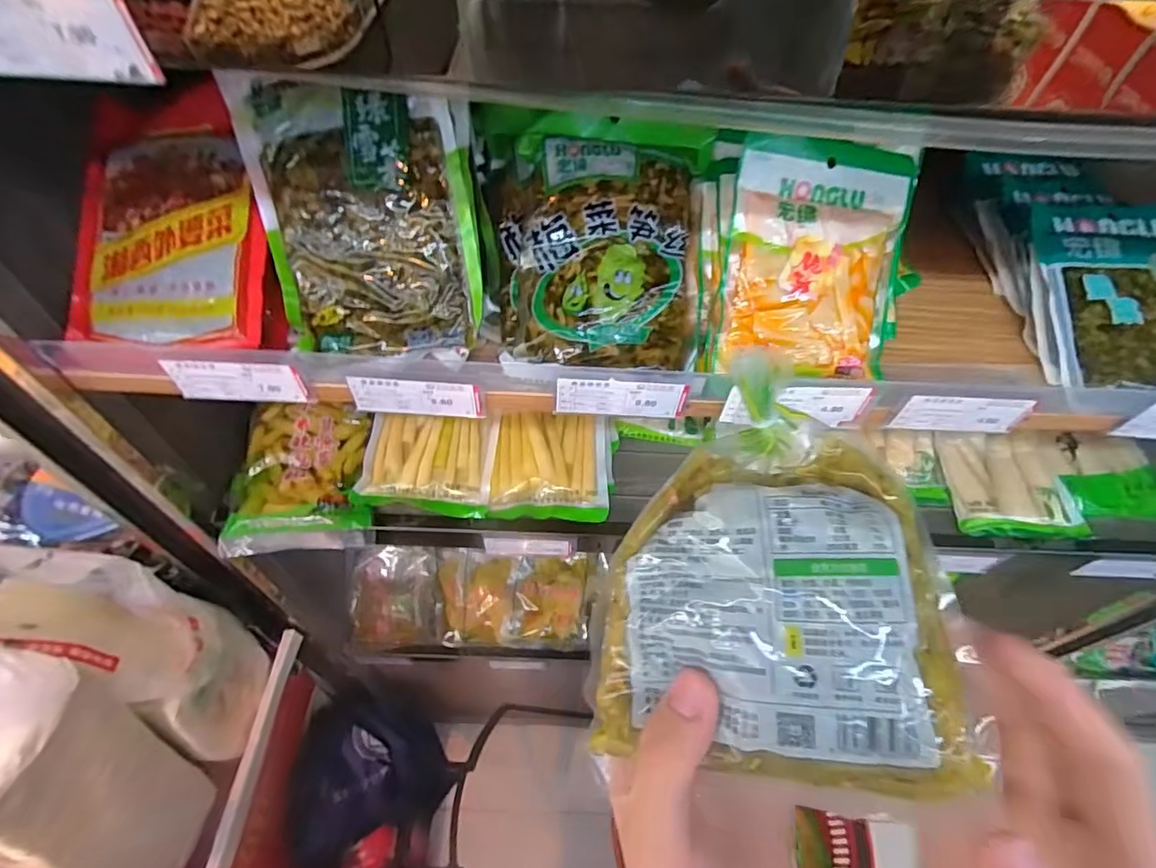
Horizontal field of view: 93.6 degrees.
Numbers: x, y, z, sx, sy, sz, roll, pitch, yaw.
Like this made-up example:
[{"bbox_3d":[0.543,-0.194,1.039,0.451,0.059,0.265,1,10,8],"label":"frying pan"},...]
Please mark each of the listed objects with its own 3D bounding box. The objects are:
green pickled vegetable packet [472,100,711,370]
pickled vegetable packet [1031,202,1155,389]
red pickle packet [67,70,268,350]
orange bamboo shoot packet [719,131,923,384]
[{"bbox_3d":[0.007,-0.148,0.409,0.174,0.031,0.195,6,84,0],"label":"green pickled vegetable packet"},{"bbox_3d":[0.448,-0.117,0.438,0.143,0.012,0.171,1,74,-1],"label":"pickled vegetable packet"},{"bbox_3d":[-0.296,-0.163,0.407,0.135,0.030,0.203,-1,82,3],"label":"red pickle packet"},{"bbox_3d":[0.172,-0.124,0.392,0.130,0.014,0.160,4,95,-6],"label":"orange bamboo shoot packet"}]

